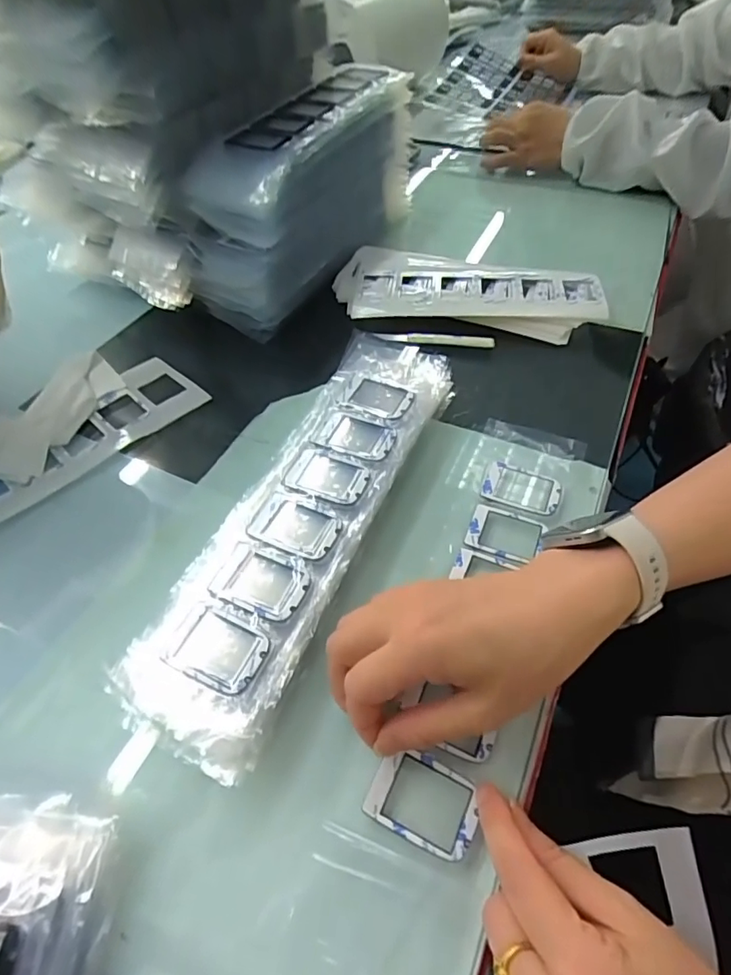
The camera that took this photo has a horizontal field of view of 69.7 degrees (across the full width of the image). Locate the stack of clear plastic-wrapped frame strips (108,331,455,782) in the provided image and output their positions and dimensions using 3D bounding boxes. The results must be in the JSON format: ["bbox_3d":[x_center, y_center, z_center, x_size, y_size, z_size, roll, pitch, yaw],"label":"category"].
[{"bbox_3d":[-0.032,0.013,0.347,0.088,0.034,0.315,18,54,16],"label":"stack of clear plastic-wrapped frame strips"}]

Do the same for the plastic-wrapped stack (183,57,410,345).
[{"bbox_3d":[-0.055,-0.309,0.534,0.094,0.129,0.330,19,55,17],"label":"plastic-wrapped stack"}]

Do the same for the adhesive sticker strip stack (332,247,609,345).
[{"bbox_3d":[0.097,-0.195,0.515,0.250,0.015,0.112,10,53,10],"label":"adhesive sticker strip stack"}]

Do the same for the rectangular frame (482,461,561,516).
[{"bbox_3d":[0.111,0.000,0.372,0.052,0.004,0.036,17,54,15],"label":"rectangular frame"}]

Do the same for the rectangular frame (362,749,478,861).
[{"bbox_3d":[0.028,0.149,0.252,0.052,0.006,0.037,20,55,17],"label":"rectangular frame"}]

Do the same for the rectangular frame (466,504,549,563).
[{"bbox_3d":[0.093,0.030,0.348,0.049,0.004,0.038,15,54,14],"label":"rectangular frame"}]

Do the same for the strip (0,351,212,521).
[{"bbox_3d":[-0.259,-0.048,0.416,0.126,0.014,0.228,35,61,26],"label":"strip"}]

